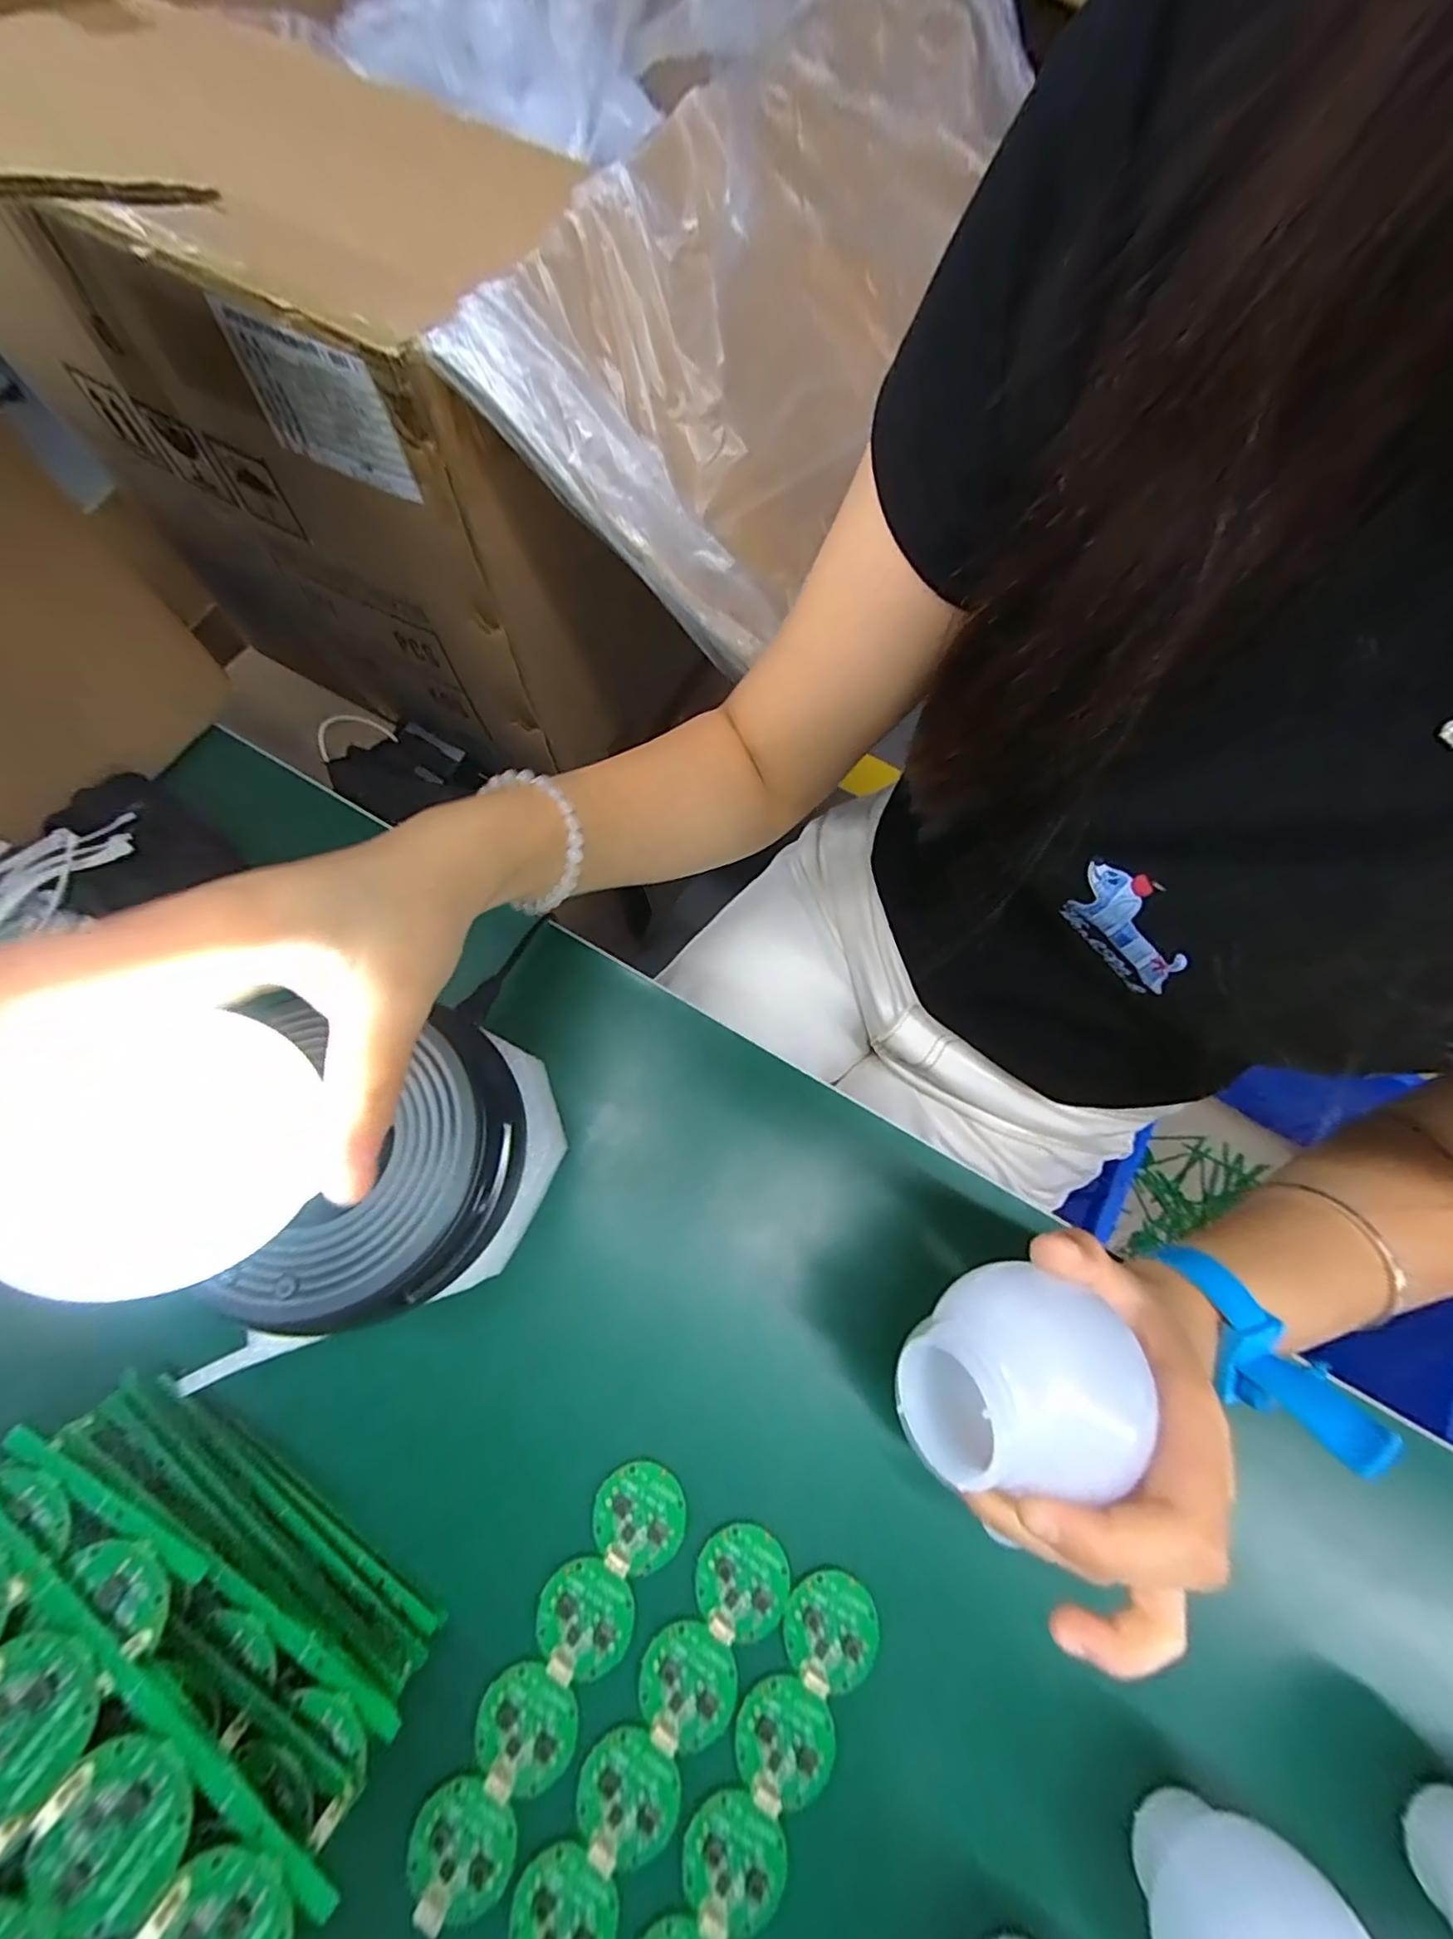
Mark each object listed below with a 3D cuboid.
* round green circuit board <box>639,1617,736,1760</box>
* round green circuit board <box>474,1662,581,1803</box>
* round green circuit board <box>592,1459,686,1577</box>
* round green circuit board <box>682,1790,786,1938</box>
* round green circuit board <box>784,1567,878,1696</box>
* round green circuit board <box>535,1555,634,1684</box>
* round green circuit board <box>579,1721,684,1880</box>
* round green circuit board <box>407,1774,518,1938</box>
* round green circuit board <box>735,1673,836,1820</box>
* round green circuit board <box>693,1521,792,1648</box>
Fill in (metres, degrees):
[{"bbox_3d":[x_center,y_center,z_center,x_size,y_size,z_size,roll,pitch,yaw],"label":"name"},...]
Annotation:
[{"bbox_3d":[-0.015,0.260,0.228,0.034,0.004,0.033,1,69,-2],"label":"round green circuit board"},{"bbox_3d":[-0.071,0.269,0.222,0.033,0.004,0.034,1,69,-2],"label":"round green circuit board"},{"bbox_3d":[-0.034,0.212,0.243,0.034,0.005,0.033,1,69,-2],"label":"round green circuit board"},{"bbox_3d":[0.002,0.305,0.214,0.033,0.004,0.034,1,69,-2],"label":"round green circuit board"},{"bbox_3d":[0.039,0.246,0.234,0.033,0.004,0.034,1,69,-2],"label":"round green circuit board"},{"bbox_3d":[-0.052,0.240,0.232,0.034,0.004,0.031,1,69,-2],"label":"round green circuit board"},{"bbox_3d":[-0.034,0.286,0.217,0.033,0.005,0.034,1,69,-2],"label":"round green circuit board"},{"bbox_3d":[-0.090,0.296,0.210,0.032,0.005,0.034,1,69,-2],"label":"round green circuit board"},{"bbox_3d":[0.021,0.275,0.223,0.033,0.004,0.035,1,69,-2],"label":"round green circuit board"},{"bbox_3d":[0.007,0.232,0.238,0.034,0.004,0.034,1,69,-2],"label":"round green circuit board"}]

